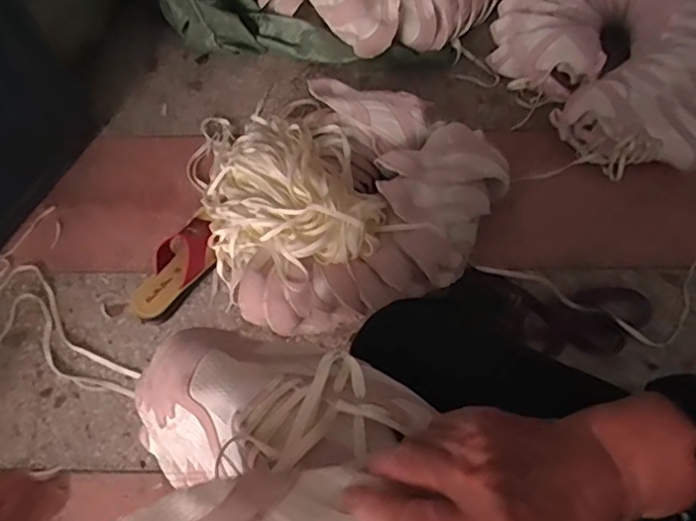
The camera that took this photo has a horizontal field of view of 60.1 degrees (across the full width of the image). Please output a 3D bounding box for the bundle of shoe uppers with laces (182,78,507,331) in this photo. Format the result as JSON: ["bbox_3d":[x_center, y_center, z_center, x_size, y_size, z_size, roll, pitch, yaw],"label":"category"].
[{"bbox_3d":[-0.011,-0.150,0.978,0.463,0.188,0.532,-21,61,-8],"label":"bundle of shoe uppers with laces"}]

